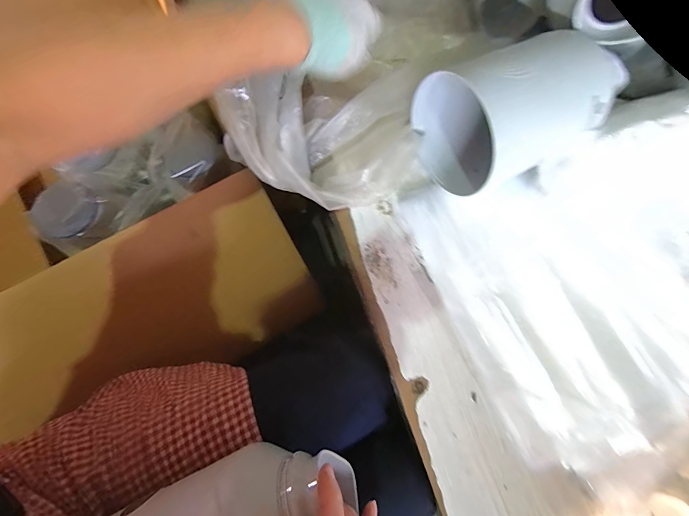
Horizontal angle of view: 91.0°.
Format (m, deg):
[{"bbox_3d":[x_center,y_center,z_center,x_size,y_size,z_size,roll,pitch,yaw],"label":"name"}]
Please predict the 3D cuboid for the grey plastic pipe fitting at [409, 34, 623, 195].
[{"bbox_3d":[0.186,-0.164,0.398,0.169,0.120,0.135,-22,76,-11],"label":"grey plastic pipe fitting"}]

